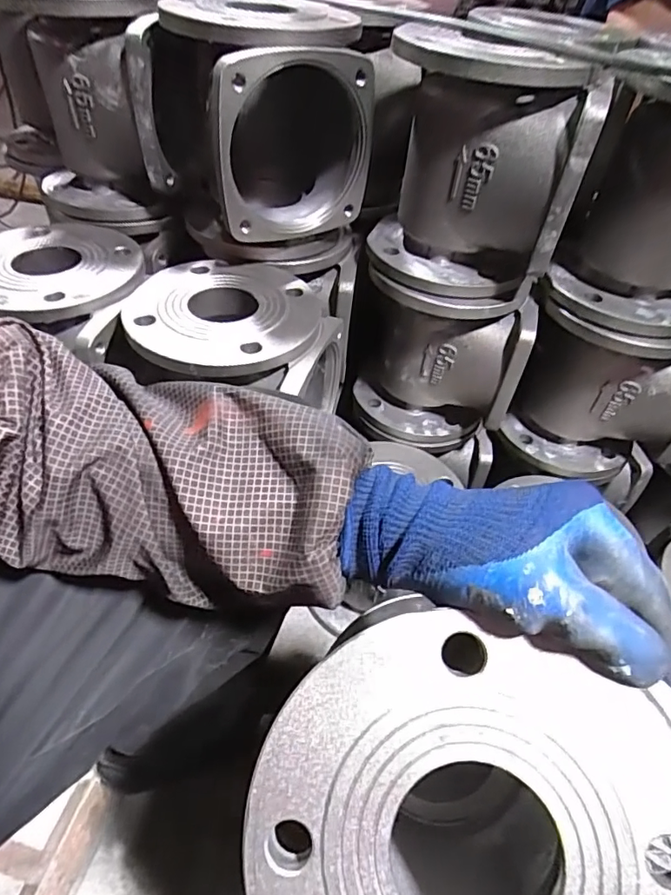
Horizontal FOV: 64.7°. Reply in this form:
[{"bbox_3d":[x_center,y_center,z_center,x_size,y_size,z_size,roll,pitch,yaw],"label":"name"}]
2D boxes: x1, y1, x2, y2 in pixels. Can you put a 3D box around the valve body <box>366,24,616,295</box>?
[{"bbox_3d":[0.123,-0.264,0.503,0.157,0.191,0.186,0,46,-5],"label":"valve body"}]

